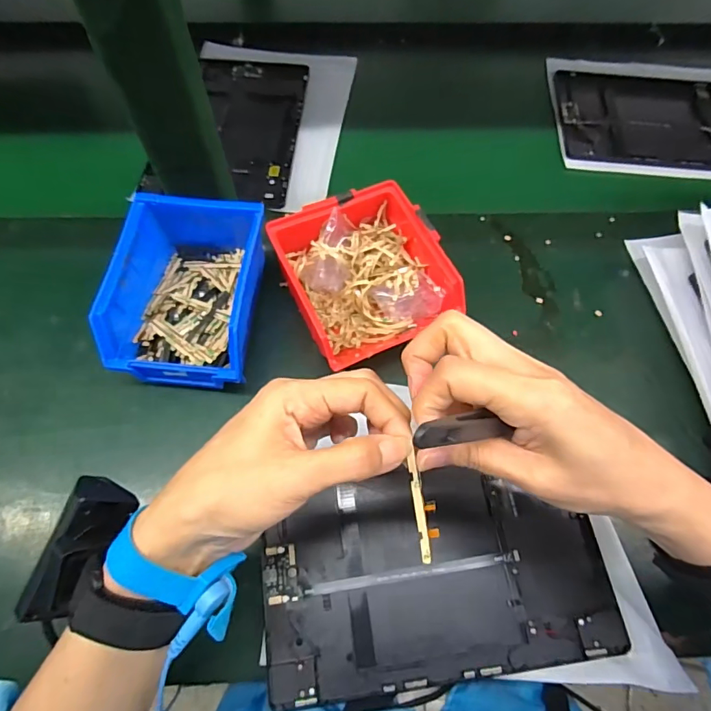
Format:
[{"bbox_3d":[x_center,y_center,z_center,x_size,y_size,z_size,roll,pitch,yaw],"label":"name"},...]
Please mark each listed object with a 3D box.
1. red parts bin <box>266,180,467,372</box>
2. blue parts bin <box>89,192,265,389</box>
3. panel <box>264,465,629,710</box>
[{"bbox_3d":[0.007,-0.063,0.383,0.123,0.069,0.129,-21,66,-11],"label":"red parts bin"},{"bbox_3d":[-0.131,-0.053,0.374,0.105,0.083,0.150,6,64,2],"label":"blue parts bin"},{"bbox_3d":[0.054,0.151,0.316,0.230,0.011,0.130,-6,64,-4],"label":"panel"}]

